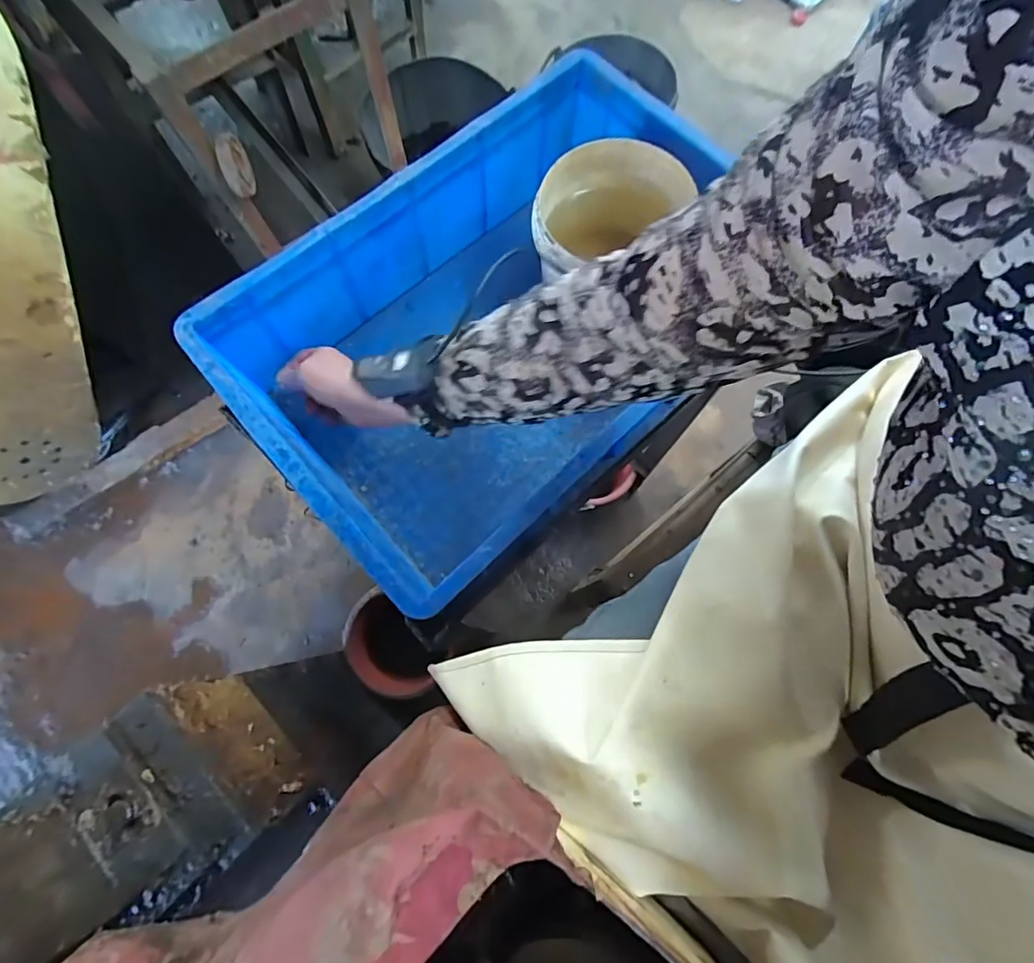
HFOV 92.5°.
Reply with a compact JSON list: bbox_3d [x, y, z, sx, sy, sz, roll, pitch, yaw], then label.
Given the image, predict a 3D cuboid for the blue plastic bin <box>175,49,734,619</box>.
[{"bbox_3d":[-0.009,-0.169,0.535,0.522,0.174,0.313,-41,78,-12],"label":"blue plastic bin"}]

